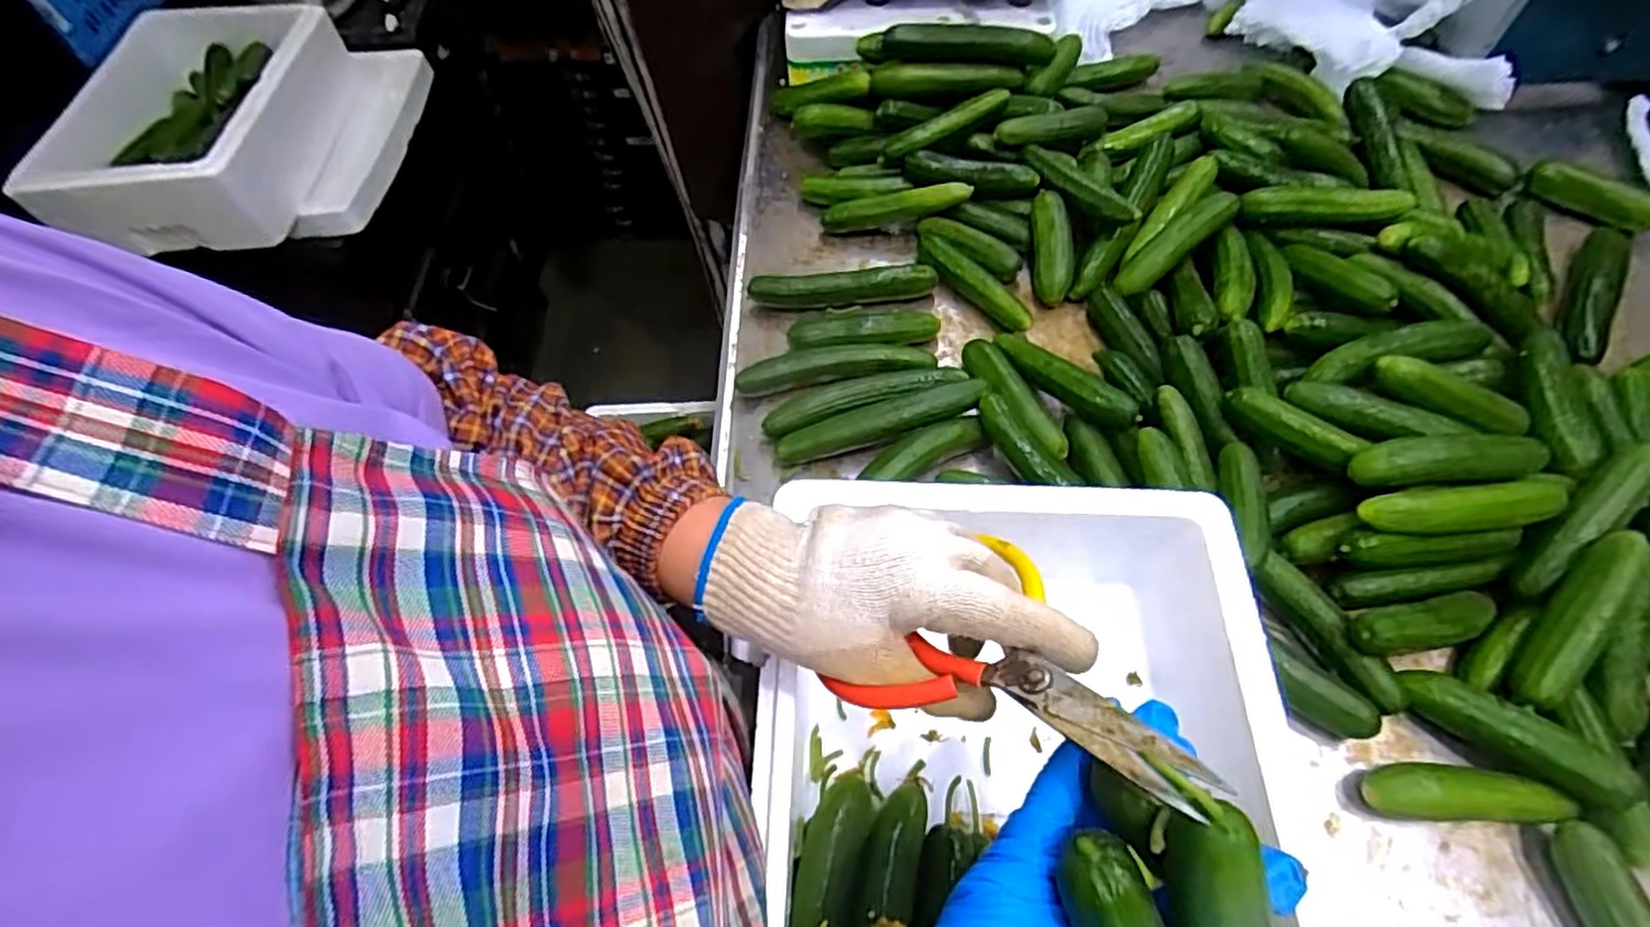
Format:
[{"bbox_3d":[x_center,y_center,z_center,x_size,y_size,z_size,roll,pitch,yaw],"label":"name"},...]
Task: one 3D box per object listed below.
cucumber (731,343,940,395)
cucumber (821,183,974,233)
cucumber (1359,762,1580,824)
[{"bbox_3d":[0.009,-0.081,0.606,0.165,0.027,0.032,-3,61,0],"label":"cucumber"},{"bbox_3d":[0.067,-0.249,0.682,0.141,0.030,0.022,-7,59,16],"label":"cucumber"},{"bbox_3d":[0.386,0.200,0.430,0.108,0.031,0.030,1,61,2],"label":"cucumber"}]

